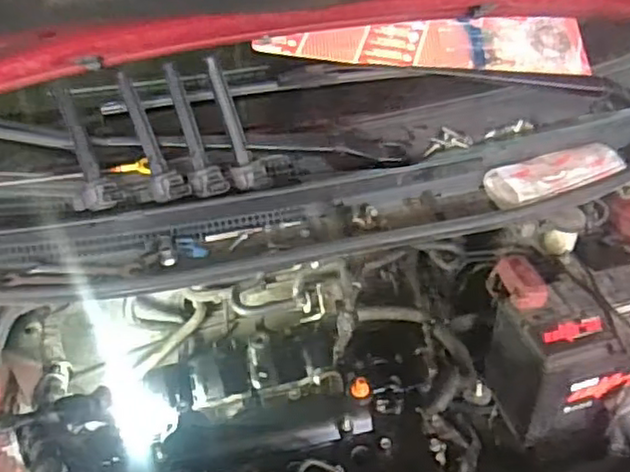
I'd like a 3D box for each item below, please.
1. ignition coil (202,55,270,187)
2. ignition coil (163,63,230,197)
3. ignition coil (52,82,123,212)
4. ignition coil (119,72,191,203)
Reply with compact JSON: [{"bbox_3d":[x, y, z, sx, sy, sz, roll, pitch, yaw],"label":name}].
[{"bbox_3d":[-0.101,-0.142,0.846,0.052,0.169,0.030,-27,22,-28],"label":"ignition coil"},{"bbox_3d":[-0.156,-0.131,0.842,0.045,0.167,0.029,-20,7,-21],"label":"ignition coil"},{"bbox_3d":[-0.298,-0.113,0.849,0.057,0.165,0.041,-20,12,-21],"label":"ignition coil"},{"bbox_3d":[-0.216,-0.123,0.850,0.047,0.173,0.038,-23,1,-24],"label":"ignition coil"}]

